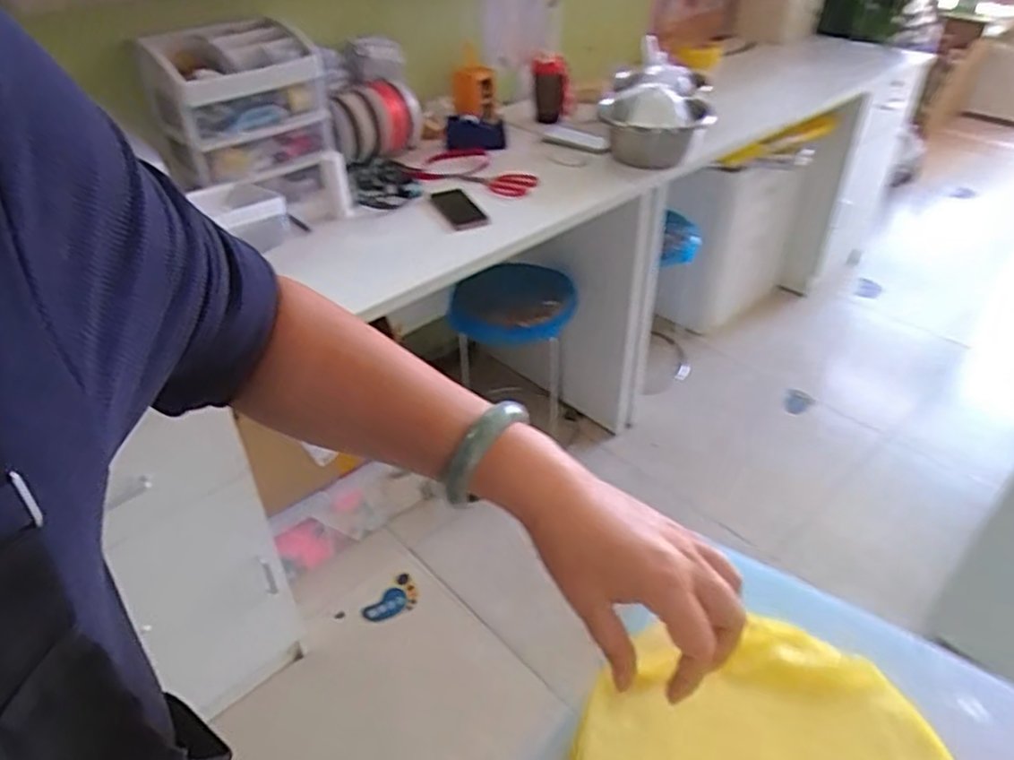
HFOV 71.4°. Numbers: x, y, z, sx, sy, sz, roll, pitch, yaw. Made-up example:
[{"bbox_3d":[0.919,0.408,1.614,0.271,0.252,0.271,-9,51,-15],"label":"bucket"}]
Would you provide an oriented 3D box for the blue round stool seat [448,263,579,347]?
[{"bbox_3d":[0.024,-0.194,1.725,0.278,0.085,0.264,-1,38,1],"label":"blue round stool seat"}]

